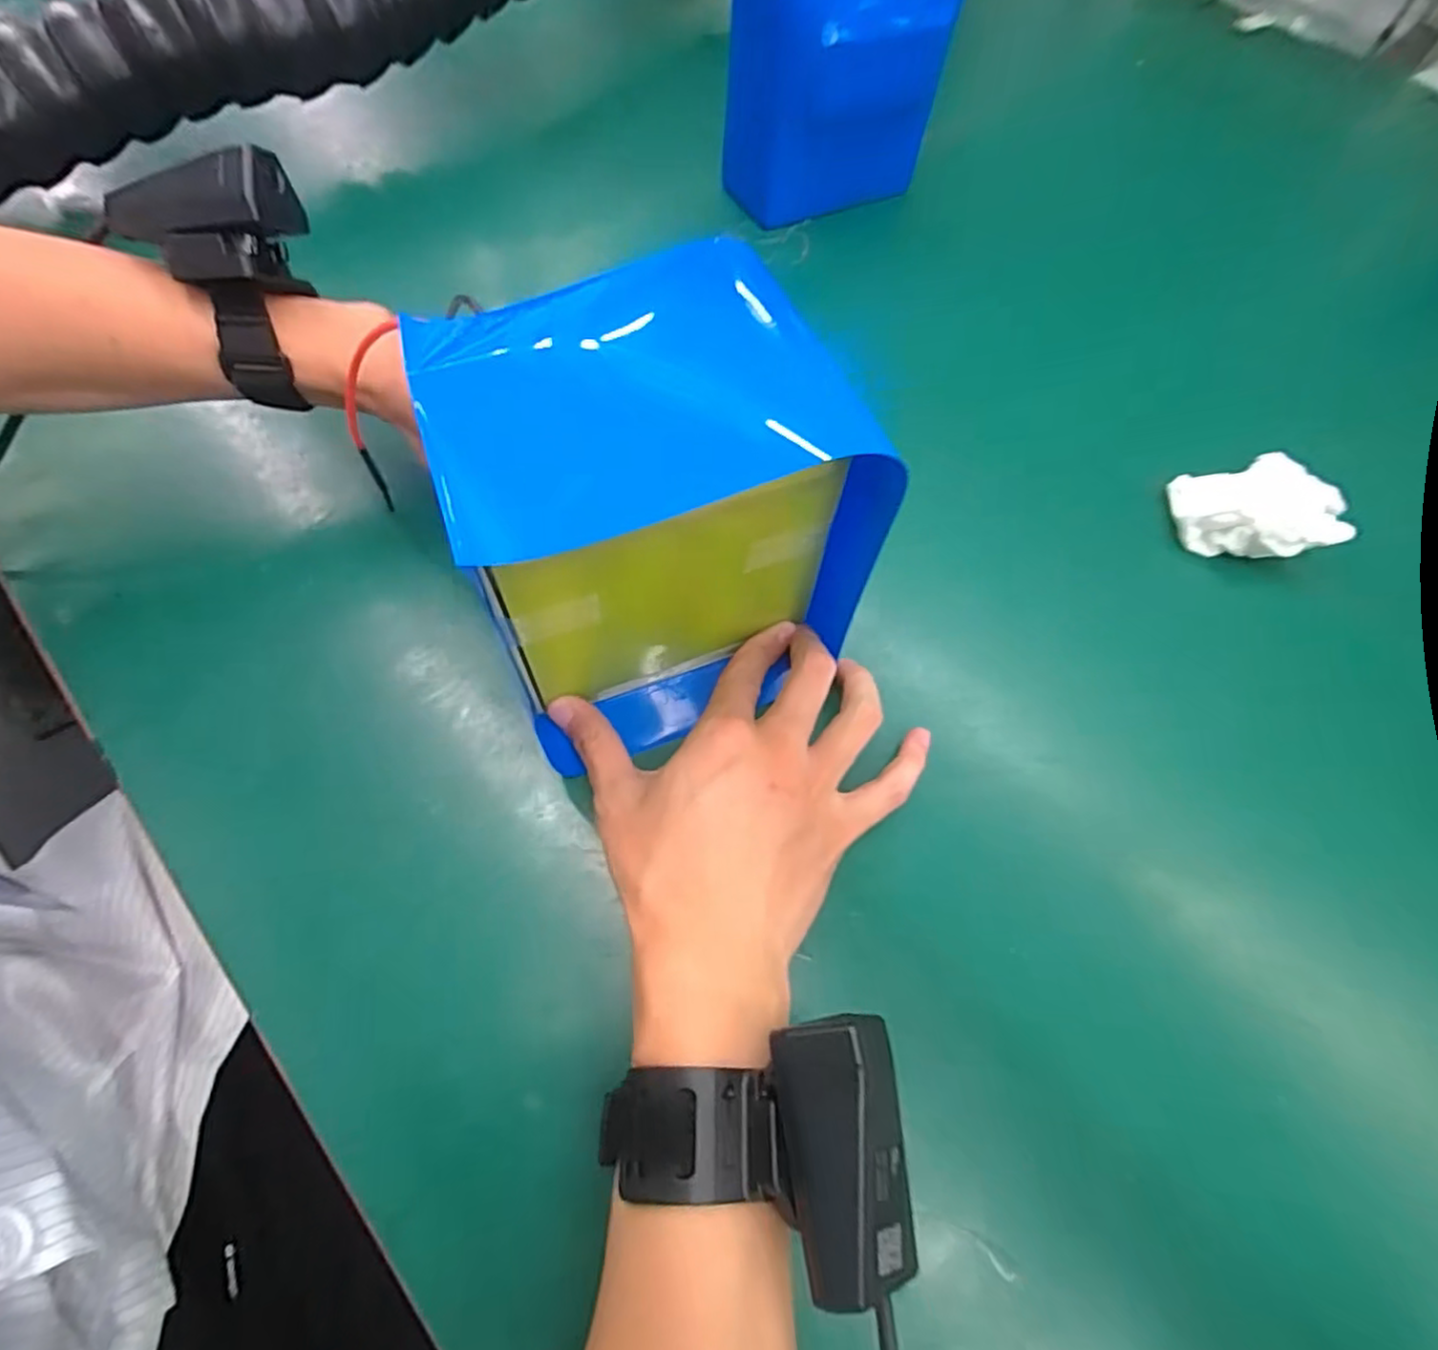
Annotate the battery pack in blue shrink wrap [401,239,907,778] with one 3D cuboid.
[{"bbox_3d":[-0.030,-0.066,0.301,0.137,0.147,0.135,-20,65,-13],"label":"battery pack in blue shrink wrap"}]

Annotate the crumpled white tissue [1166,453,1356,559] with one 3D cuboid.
[{"bbox_3d":[0.310,-0.094,0.399,0.081,0.028,0.069,-9,63,-8],"label":"crumpled white tissue"}]

